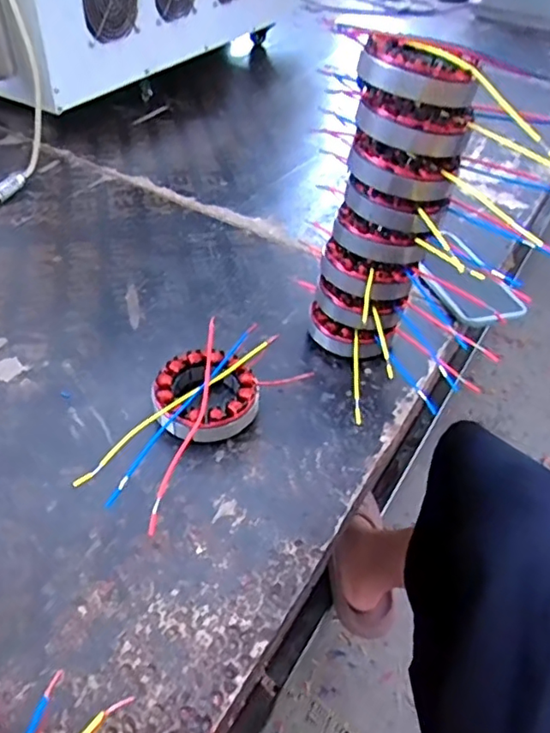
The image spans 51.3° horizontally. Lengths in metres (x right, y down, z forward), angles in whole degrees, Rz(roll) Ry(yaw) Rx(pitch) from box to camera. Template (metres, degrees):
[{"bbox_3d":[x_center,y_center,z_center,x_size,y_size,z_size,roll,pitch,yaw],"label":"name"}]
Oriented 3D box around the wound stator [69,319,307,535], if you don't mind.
[{"bbox_3d":[-0.066,0.037,0.467,0.096,0.039,0.182,30,48,24],"label":"wound stator"}]

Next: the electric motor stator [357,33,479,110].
[{"bbox_3d":[0.105,-0.218,0.412,0.082,0.034,0.069,14,44,9],"label":"electric motor stator"}]

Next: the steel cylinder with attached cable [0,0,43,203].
[{"bbox_3d":[-0.337,-0.373,0.728,0.056,0.356,0.129,1,13,-5],"label":"steel cylinder with attached cable"}]

